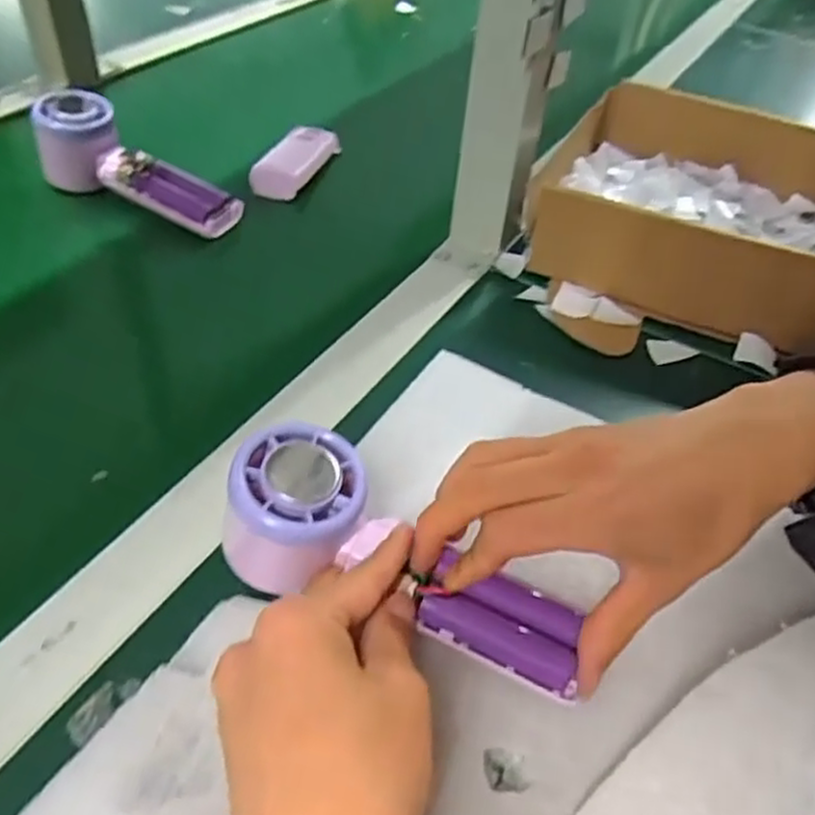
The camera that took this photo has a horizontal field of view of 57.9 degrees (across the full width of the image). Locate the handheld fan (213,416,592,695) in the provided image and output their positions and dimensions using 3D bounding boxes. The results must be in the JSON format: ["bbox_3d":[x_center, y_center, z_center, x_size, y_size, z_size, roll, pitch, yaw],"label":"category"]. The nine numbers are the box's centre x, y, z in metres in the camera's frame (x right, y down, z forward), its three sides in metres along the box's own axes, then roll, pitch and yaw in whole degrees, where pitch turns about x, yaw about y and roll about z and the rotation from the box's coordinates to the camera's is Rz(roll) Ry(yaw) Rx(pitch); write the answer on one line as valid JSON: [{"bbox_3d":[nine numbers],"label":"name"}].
[{"bbox_3d":[-0.004,0.069,0.312,0.157,0.054,0.057,26,46,3],"label":"handheld fan"}]

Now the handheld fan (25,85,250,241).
[{"bbox_3d":[-0.196,-0.180,0.540,0.163,0.051,0.054,21,47,12],"label":"handheld fan"}]

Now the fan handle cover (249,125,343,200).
[{"bbox_3d":[-0.090,-0.201,0.601,0.038,0.020,0.106,19,47,11],"label":"fan handle cover"}]

